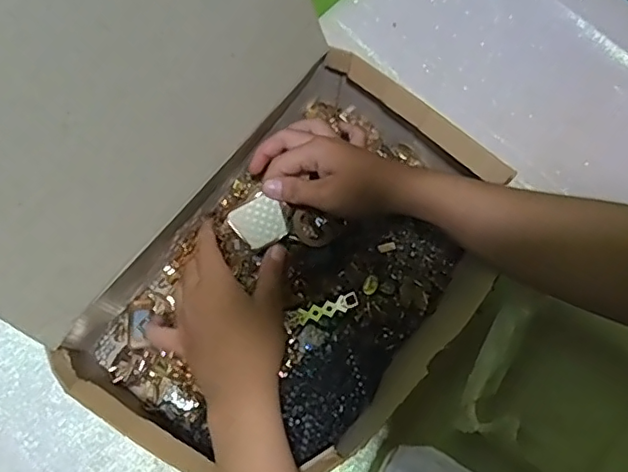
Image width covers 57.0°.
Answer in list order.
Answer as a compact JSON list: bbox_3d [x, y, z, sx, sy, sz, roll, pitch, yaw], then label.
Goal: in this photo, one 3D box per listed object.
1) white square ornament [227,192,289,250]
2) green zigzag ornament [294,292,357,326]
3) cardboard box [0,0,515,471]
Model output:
[{"bbox_3d":[-0.042,-0.011,0.449,0.040,0.004,0.038,-34,102,-1],"label":"white square ornament"},{"bbox_3d":[0.010,0.059,0.467,0.052,0.009,0.013,-17,72,-7],"label":"green zigzag ornament"},{"bbox_3d":[-0.038,-0.017,0.387,0.299,0.267,0.319,37,76,10],"label":"cardboard box"}]

